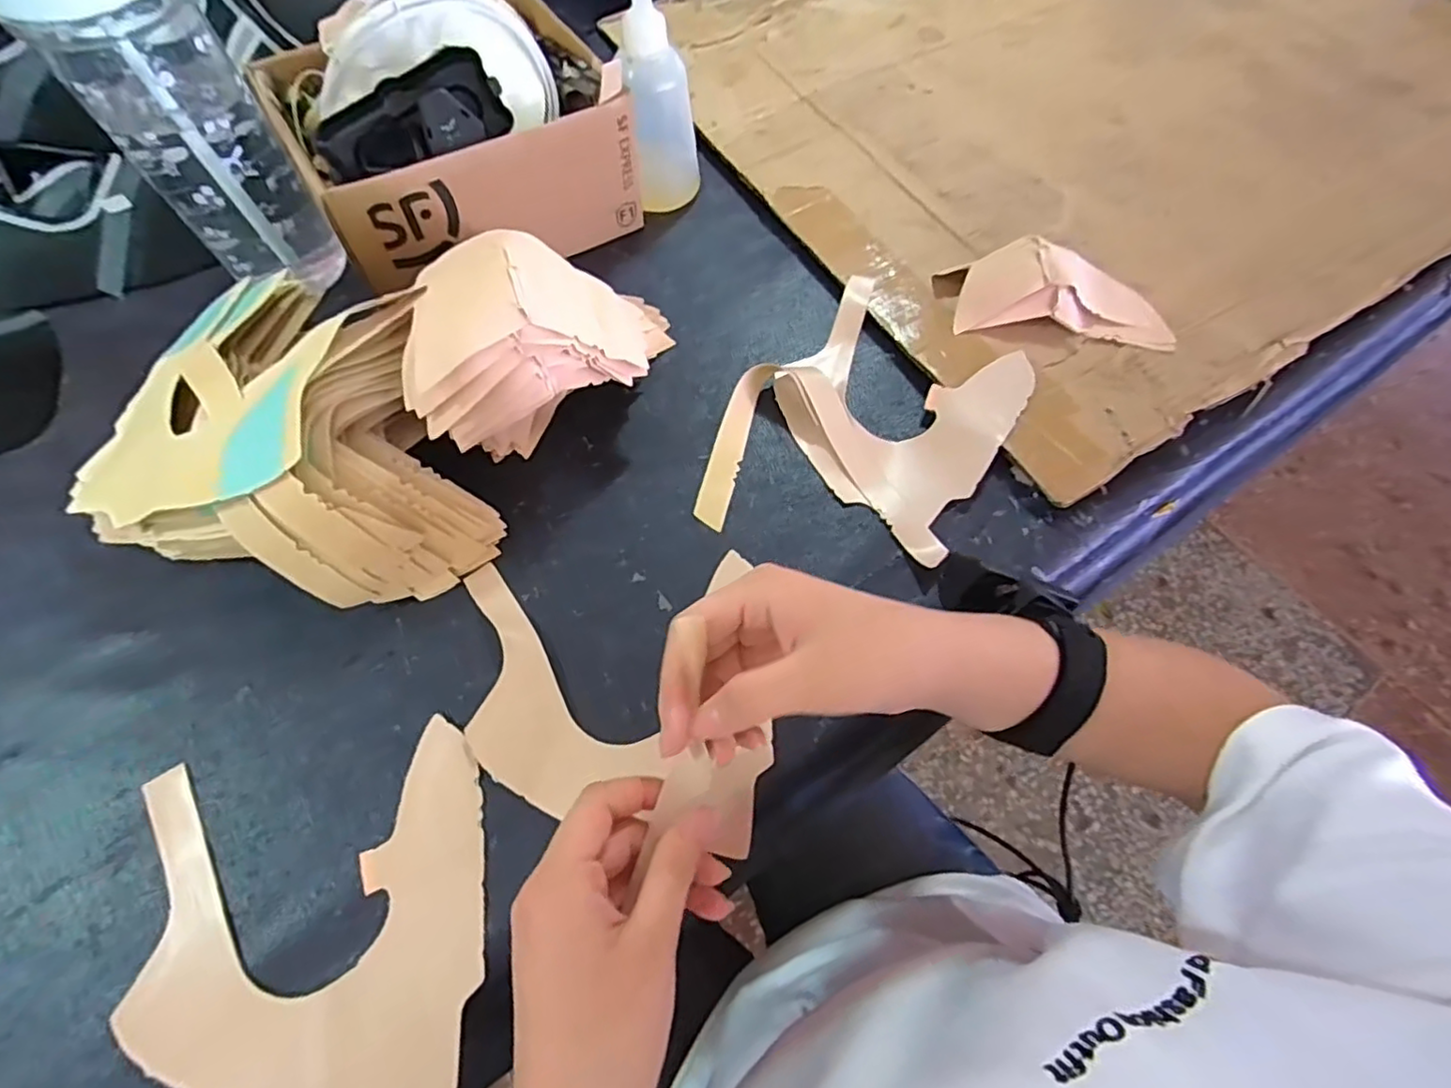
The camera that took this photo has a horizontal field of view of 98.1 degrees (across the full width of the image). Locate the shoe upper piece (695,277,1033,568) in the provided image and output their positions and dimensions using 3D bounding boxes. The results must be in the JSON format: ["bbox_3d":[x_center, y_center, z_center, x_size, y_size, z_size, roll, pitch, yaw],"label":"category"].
[{"bbox_3d":[0.090,-0.078,0.408,0.160,0.023,0.206,29,68,13],"label":"shoe upper piece"}]

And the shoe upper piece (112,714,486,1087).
[{"bbox_3d":[-0.191,0.175,0.291,0.154,0.006,0.153,-10,65,-5],"label":"shoe upper piece"}]

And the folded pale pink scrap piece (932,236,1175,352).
[{"bbox_3d":[0.228,-0.174,0.430,0.152,0.037,0.073,1,64,0],"label":"folded pale pink scrap piece"}]

